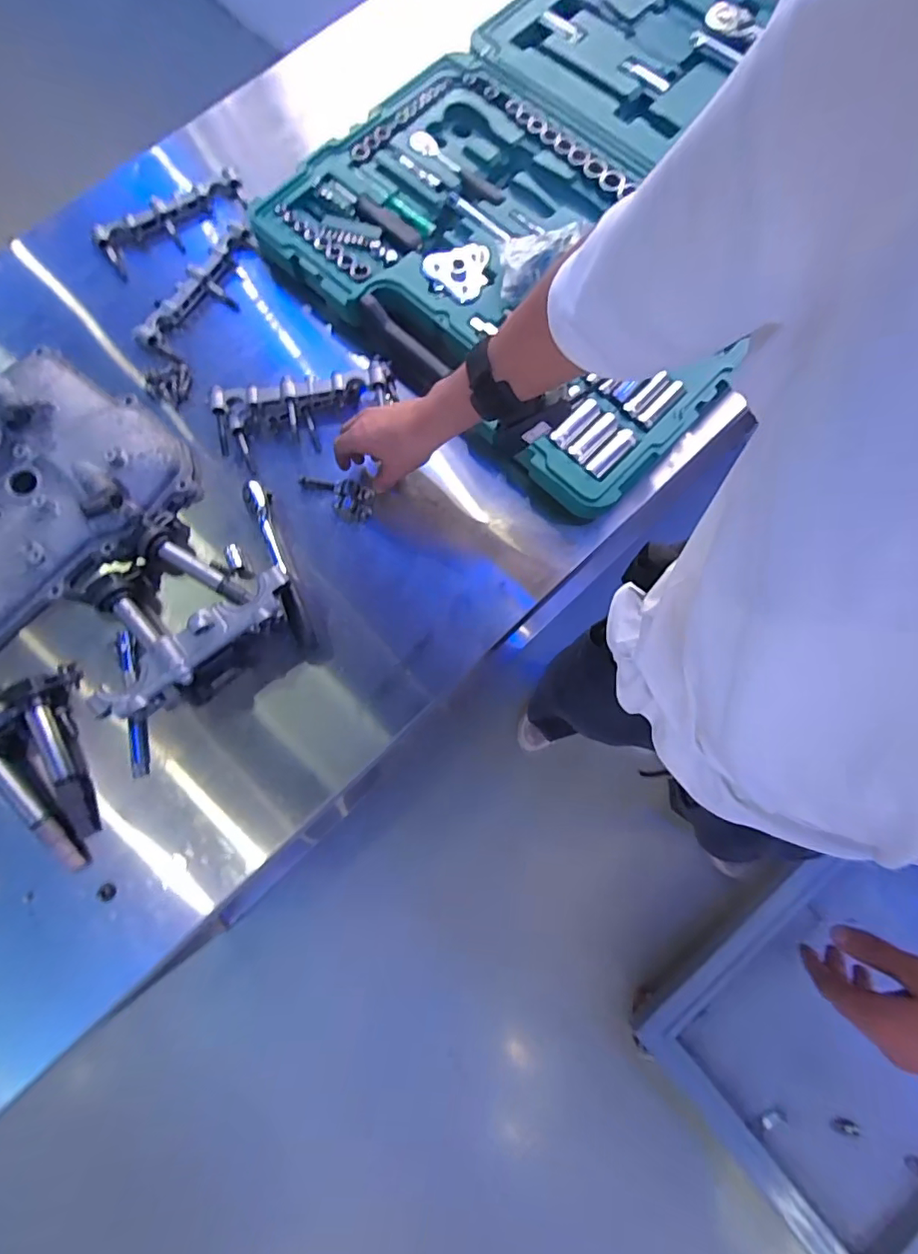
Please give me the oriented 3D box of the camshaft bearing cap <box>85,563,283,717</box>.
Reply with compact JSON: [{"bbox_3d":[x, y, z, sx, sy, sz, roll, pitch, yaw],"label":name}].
[{"bbox_3d":[-0.256,0.021,0.519,0.212,0.056,0.047,-37,79,-7],"label":"camshaft bearing cap"}]

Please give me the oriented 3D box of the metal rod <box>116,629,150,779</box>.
[{"bbox_3d":[-0.319,0.072,0.523,0.018,0.018,0.156,-25,62,-5],"label":"metal rod"}]

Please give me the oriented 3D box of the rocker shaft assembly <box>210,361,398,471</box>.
[{"bbox_3d":[-0.171,-0.242,0.601,0.203,0.039,0.081,-13,77,-2],"label":"rocker shaft assembly"}]

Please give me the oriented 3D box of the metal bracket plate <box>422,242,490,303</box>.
[{"bbox_3d":[0.003,-0.399,0.600,0.073,0.015,0.059,-16,77,-3],"label":"metal bracket plate"}]

